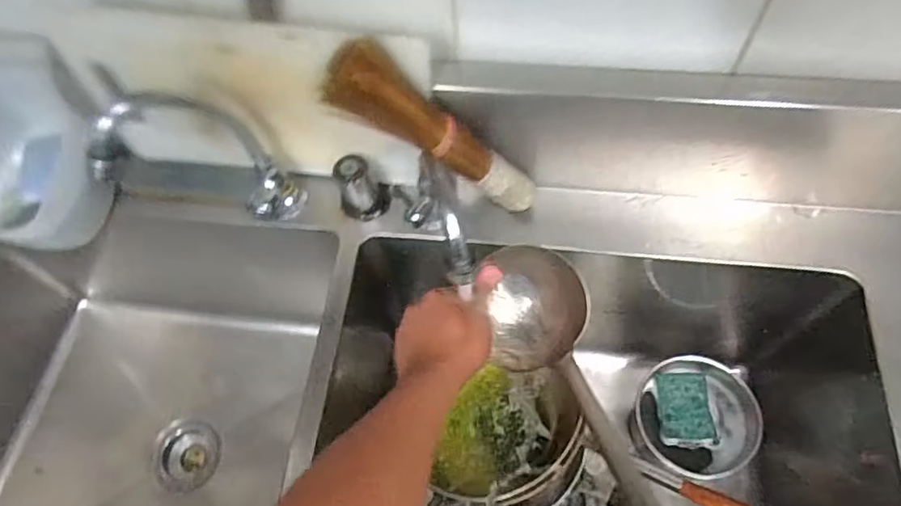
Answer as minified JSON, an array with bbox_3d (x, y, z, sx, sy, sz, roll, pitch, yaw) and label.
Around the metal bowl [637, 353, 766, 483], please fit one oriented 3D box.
[{"bbox_3d":[0.375,0.251,0.905,0.177,0.050,0.175,-1,62,3],"label":"metal bowl"}]

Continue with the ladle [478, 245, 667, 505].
[{"bbox_3d":[0.127,0.169,0.454,0.088,0.094,0.508,-14,36,-4],"label":"ladle"}]

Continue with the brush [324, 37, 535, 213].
[{"bbox_3d":[-0.006,-0.129,0.656,0.050,0.303,0.063,-23,55,35],"label":"brush"}]

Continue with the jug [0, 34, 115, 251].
[{"bbox_3d":[-0.523,-0.123,0.731,0.151,0.154,0.205,0,62,3],"label":"jug"}]

